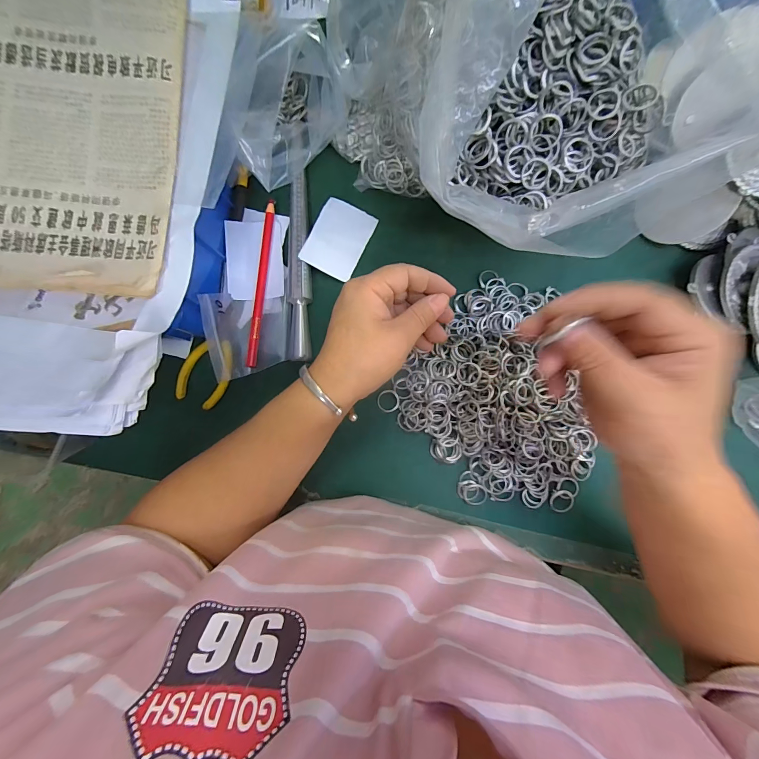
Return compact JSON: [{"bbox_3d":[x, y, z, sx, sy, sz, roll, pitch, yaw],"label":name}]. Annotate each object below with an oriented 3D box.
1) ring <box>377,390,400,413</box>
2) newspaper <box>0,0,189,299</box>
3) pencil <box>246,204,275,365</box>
[{"bbox_3d":[0.009,0.022,0.330,0.021,0.004,0.023,0,87,2],"label":"ring"},{"bbox_3d":[-0.245,-0.196,0.239,0.188,0.012,0.258,5,89,-7],"label":"newspaper"},{"bbox_3d":[-0.116,-0.095,0.331,0.010,0.004,0.163,8,87,-30],"label":"pencil"}]

